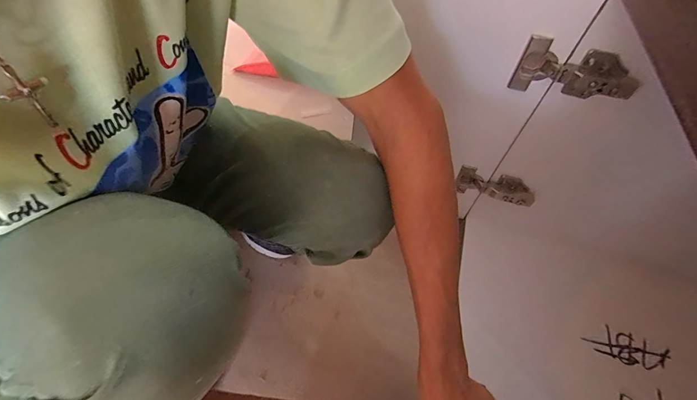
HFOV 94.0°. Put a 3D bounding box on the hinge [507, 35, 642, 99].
[{"bbox_3d":[0.255,-0.145,0.369,0.118,0.061,0.032,23,54,12],"label":"hinge"}]

